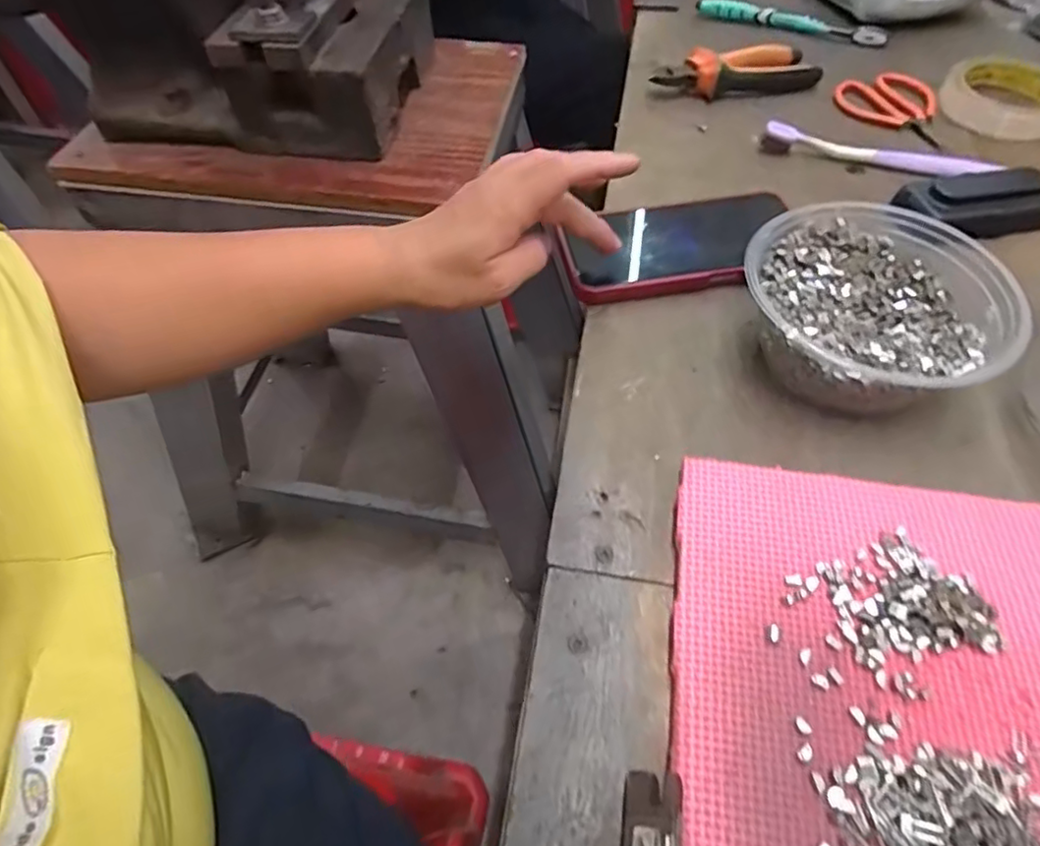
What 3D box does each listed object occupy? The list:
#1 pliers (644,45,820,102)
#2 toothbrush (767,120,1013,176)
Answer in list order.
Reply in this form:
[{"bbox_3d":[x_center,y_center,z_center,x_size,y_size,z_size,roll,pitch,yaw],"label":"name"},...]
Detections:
[{"bbox_3d":[0.194,-0.321,0.555,0.145,0.023,0.046,-10,56,-4],"label":"pliers"},{"bbox_3d":[0.281,-0.216,0.480,0.169,0.023,0.018,10,57,9],"label":"toothbrush"}]

